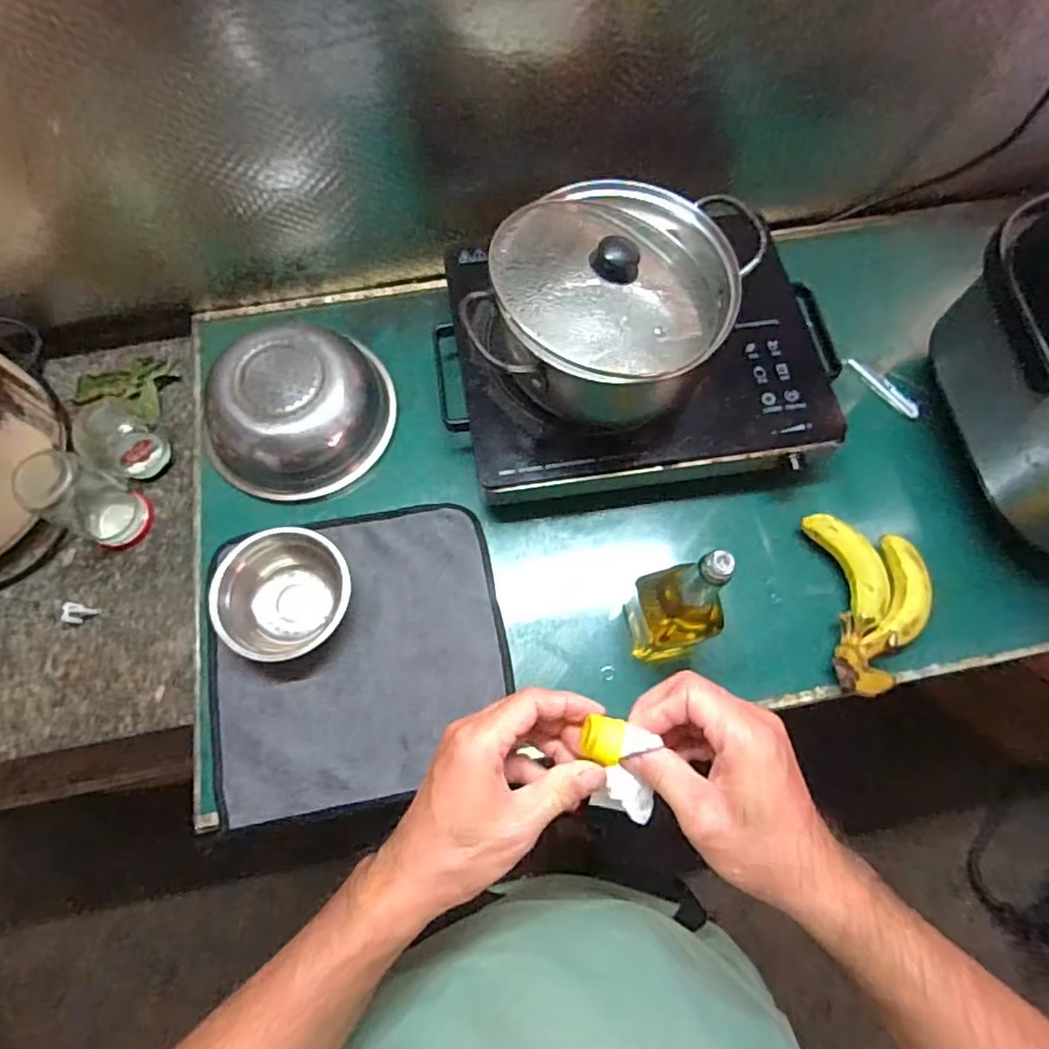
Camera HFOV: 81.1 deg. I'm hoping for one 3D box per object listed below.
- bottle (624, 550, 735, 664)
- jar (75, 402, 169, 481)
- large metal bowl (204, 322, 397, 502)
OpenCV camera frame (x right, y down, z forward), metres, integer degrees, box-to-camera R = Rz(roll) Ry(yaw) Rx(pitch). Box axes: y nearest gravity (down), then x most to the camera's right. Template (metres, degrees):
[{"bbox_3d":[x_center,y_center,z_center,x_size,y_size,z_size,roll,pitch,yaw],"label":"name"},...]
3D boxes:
[{"bbox_3d":[0.141,0.072,0.536,0.062,0.210,0.065,-10,71,-5],"label":"bottle"},{"bbox_3d":[-0.442,-0.088,0.672,0.068,0.075,0.069,0,70,-1],"label":"jar"},{"bbox_3d":[-0.250,-0.127,0.681,0.175,0.086,0.187,0,70,-1],"label":"large metal bowl"}]

